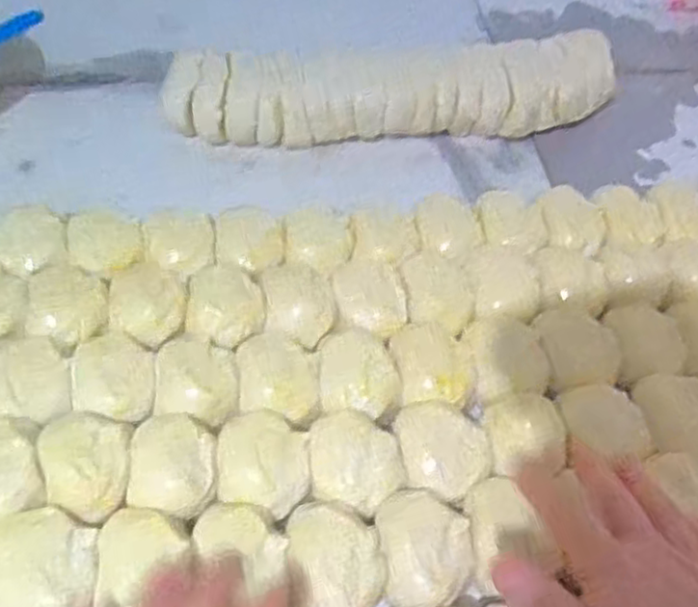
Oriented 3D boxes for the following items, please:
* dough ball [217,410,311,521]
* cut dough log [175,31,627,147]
[{"bbox_3d":[-0.047,0.086,0.383,0.049,0.025,0.053,3,54,-4],"label":"dough ball"},{"bbox_3d":[0.043,-0.177,0.588,0.375,0.065,0.068,-6,55,-9],"label":"cut dough log"}]

